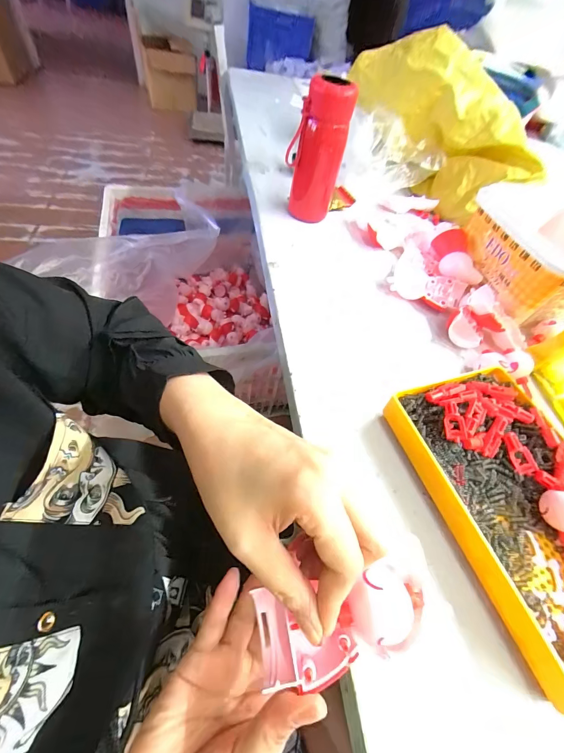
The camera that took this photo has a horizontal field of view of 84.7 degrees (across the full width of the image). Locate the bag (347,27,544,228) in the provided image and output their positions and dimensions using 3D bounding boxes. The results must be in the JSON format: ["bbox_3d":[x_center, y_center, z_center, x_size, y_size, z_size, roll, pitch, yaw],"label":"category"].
[{"bbox_3d":[0.312,-0.502,0.607,0.144,0.149,0.422,-26,82,-21],"label":"bag"}]

